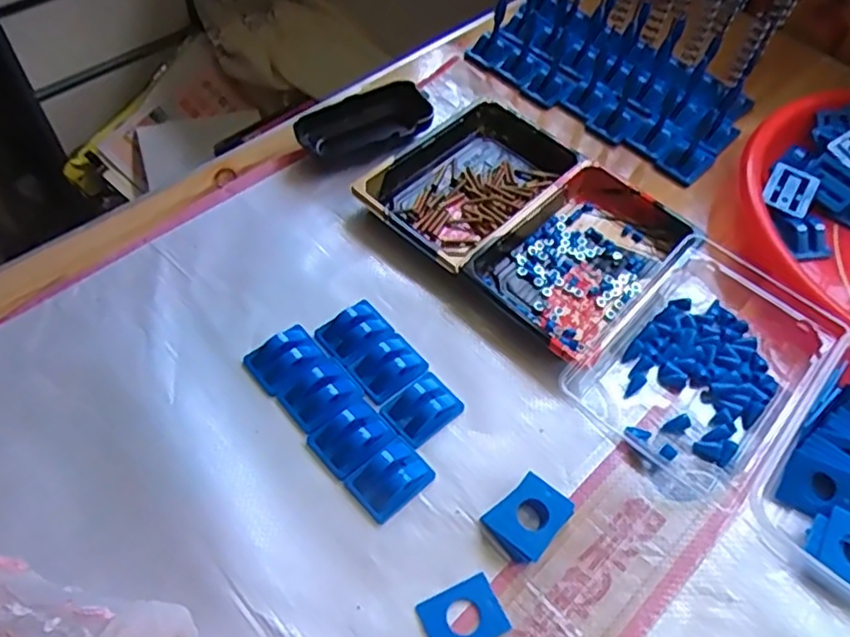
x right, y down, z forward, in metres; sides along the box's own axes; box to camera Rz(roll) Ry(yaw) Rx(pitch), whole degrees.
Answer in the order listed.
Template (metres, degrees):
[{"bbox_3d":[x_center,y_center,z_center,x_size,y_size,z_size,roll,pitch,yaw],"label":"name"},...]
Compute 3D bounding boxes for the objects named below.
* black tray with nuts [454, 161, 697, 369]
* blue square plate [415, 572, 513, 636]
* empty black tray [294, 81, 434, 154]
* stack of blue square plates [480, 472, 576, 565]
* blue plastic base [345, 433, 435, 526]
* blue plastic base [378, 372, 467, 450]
[{"bbox_3d":[0.114,-0.047,0.468,0.100,0.024,0.166,39,63,21],"label":"black tray with nuts"},{"bbox_3d":[0.020,0.157,0.345,0.041,0.004,0.032,-20,60,-16],"label":"blue square plate"},{"bbox_3d":[-0.049,-0.157,0.531,0.108,0.023,0.050,-20,60,-16],"label":"empty black tray"},{"bbox_3d":[0.060,0.112,0.372,0.044,0.012,0.036,-36,65,-24],"label":"stack of blue square plates"},{"bbox_3d":[-0.020,0.090,0.379,0.044,0.017,0.034,-37,65,-24],"label":"blue plastic base"},{"bbox_3d":[-0.001,0.053,0.402,0.044,0.015,0.033,-35,65,-23],"label":"blue plastic base"}]

